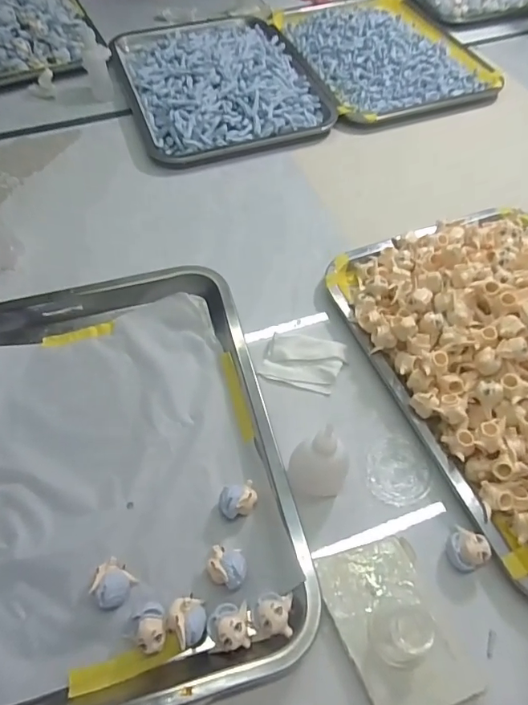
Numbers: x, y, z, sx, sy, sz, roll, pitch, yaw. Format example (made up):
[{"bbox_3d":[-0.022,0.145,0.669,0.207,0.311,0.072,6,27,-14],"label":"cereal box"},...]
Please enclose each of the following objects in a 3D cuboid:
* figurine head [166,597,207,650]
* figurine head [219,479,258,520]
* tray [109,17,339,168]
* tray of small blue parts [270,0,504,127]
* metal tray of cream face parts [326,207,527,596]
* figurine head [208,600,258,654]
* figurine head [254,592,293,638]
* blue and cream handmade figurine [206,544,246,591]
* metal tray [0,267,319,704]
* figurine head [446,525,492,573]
[{"bbox_3d":[-0.048,0.175,0.302,0.023,0.026,0.026,-37,63,-20],"label":"figurine head"},{"bbox_3d":[-0.019,0.111,0.346,0.028,0.024,0.021,-19,58,-11],"label":"figurine head"},{"bbox_3d":[-0.072,-0.410,0.680,0.258,0.034,0.360,-17,58,-9],"label":"tray"},{"bbox_3d":[0.178,-0.492,0.732,0.255,0.030,0.368,-17,58,-9],"label":"tray of small blue parts"},{"bbox_3d":[0.231,-0.005,0.393,0.246,0.070,0.336,-19,58,-10],"label":"metal tray of cream face parts"},{"bbox_3d":[-0.022,0.178,0.300,0.027,0.023,0.026,-7,57,-3],"label":"figurine head"},{"bbox_3d":[0.006,0.172,0.305,0.025,0.022,0.025,0,57,2],"label":"figurine head"},{"bbox_3d":[-0.025,0.150,0.321,0.026,0.024,0.024,-1,57,1],"label":"blue and cream handmade figurine"},{"bbox_3d":[-0.123,0.077,0.369,0.255,0.024,0.346,-14,58,-7],"label":"metal tray"},{"bbox_3d":[0.143,0.140,0.327,0.025,0.022,0.024,-1,57,1],"label":"figurine head"}]

